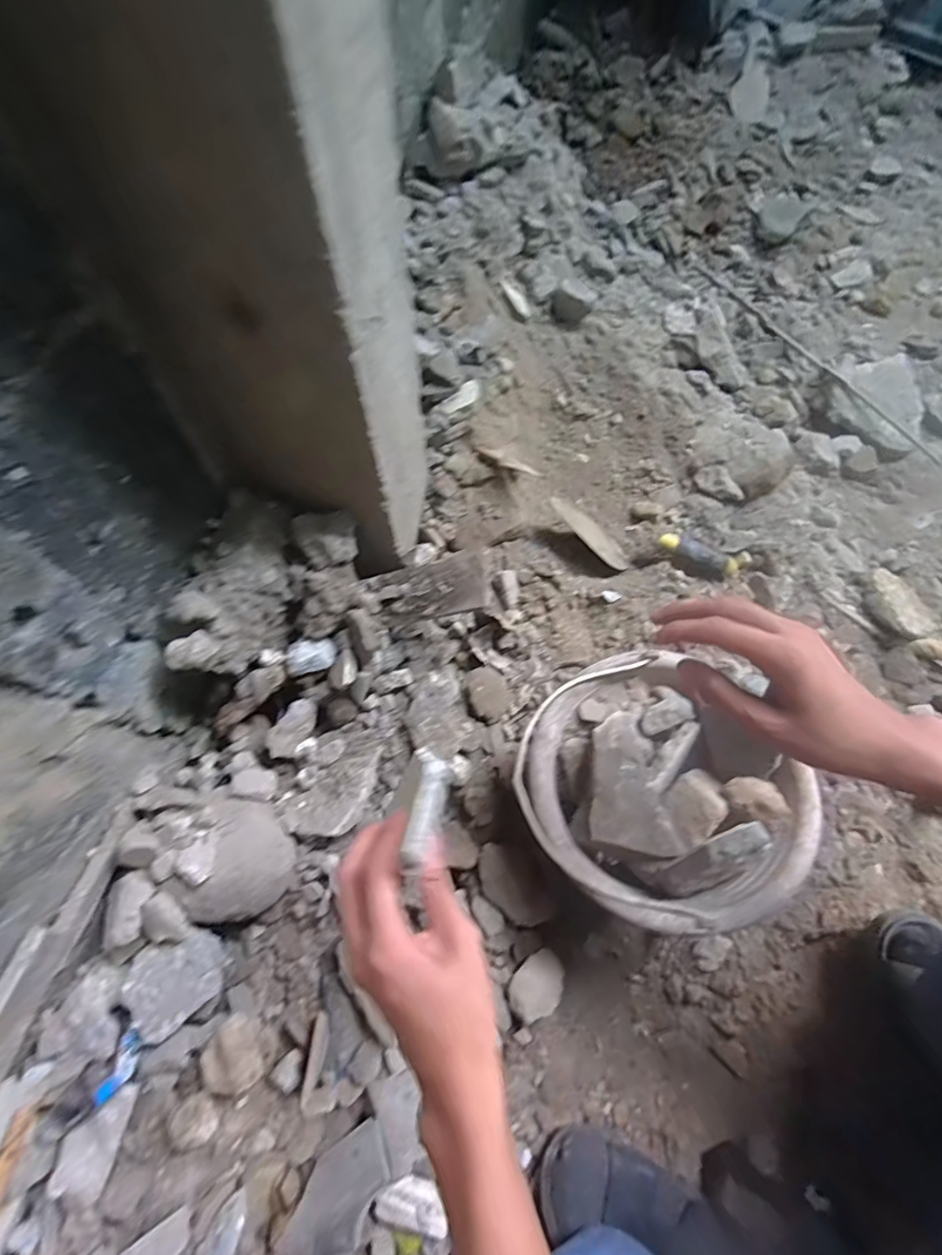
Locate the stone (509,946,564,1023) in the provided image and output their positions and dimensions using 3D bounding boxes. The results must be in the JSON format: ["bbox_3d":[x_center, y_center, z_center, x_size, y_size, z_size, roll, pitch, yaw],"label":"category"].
[{"bbox_3d":[0.067,0.359,0.551,0.059,0.058,0.048,-34,69,-15],"label":"stone"}]

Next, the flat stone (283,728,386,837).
[{"bbox_3d":[-0.131,0.165,0.573,0.065,0.020,0.125,39,70,16],"label":"flat stone"}]

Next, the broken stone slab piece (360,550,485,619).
[{"bbox_3d":[-0.049,-0.038,0.583,0.134,0.012,0.071,-15,64,19],"label":"broken stone slab piece"}]

